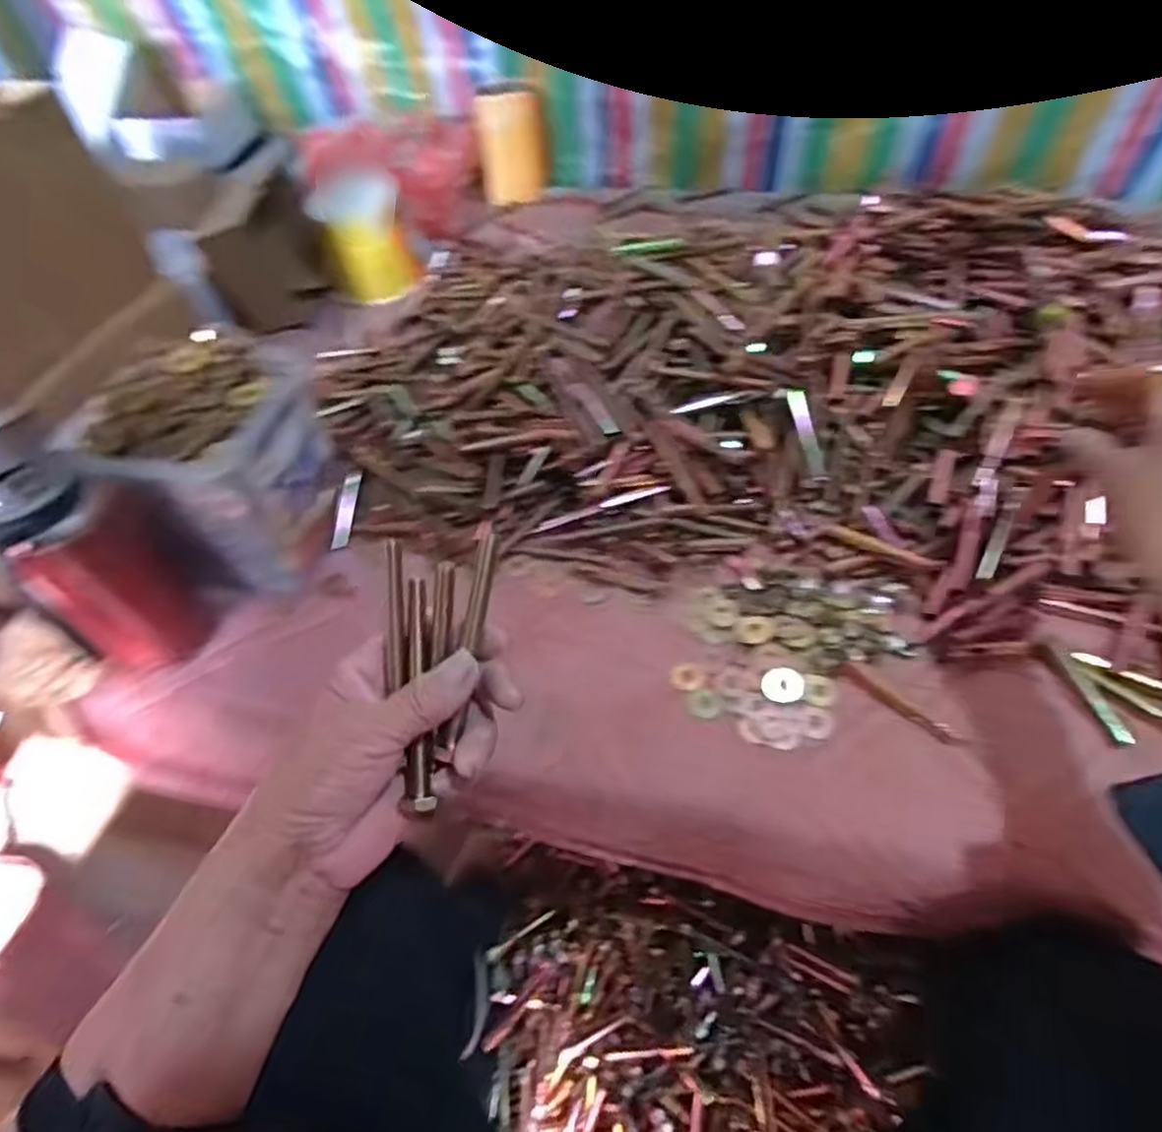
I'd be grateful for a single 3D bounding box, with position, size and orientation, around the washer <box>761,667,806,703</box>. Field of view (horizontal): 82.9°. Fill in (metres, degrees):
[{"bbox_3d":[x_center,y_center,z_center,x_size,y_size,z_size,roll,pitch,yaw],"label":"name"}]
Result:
[{"bbox_3d":[0.152,0.088,0.494,0.030,0.005,0.026,11,55,12],"label":"washer"}]

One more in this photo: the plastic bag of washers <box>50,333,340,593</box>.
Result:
[{"bbox_3d":[-0.308,-0.089,0.563,0.137,0.148,0.155,11,55,12],"label":"plastic bag of washers"}]

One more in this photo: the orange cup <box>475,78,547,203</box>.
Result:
[{"bbox_3d":[-0.098,-0.627,0.971,0.094,0.132,0.106,-5,53,1],"label":"orange cup"}]

